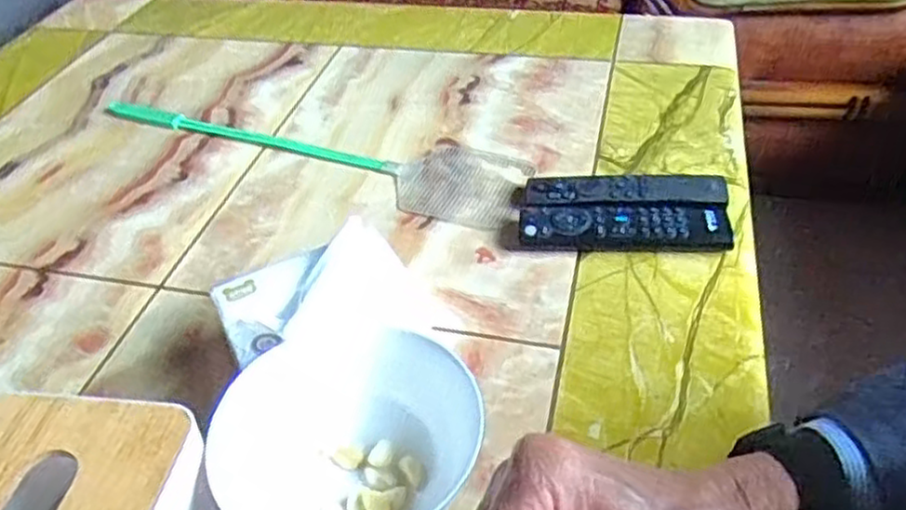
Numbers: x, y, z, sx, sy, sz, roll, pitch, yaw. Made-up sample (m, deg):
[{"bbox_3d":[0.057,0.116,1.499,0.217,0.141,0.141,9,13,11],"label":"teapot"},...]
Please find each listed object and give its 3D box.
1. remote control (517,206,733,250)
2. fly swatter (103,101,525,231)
[{"bbox_3d":[0.133,-0.022,0.570,0.160,0.020,0.040,0,42,6],"label":"remote control"},{"bbox_3d":[-0.133,-0.110,0.700,0.449,0.014,0.102,17,46,23],"label":"fly swatter"}]

